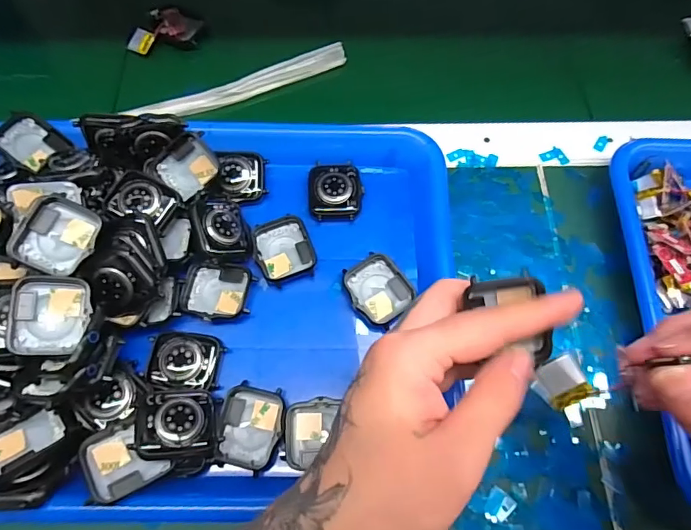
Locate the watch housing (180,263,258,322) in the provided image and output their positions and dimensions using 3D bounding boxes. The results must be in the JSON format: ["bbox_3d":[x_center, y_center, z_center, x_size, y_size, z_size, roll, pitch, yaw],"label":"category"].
[{"bbox_3d":[-0.083,0.019,0.306,0.044,0.015,0.036,4,69,2],"label":"watch housing"}]

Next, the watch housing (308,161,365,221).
[{"bbox_3d":[-0.007,-0.054,0.332,0.038,0.012,0.044,-4,69,-2],"label":"watch housing"}]

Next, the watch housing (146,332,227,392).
[{"bbox_3d":[-0.100,0.060,0.288,0.044,0.016,0.035,5,69,2],"label":"watch housing"}]

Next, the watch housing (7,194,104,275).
[{"bbox_3d":[-0.166,-0.016,0.267,0.039,0.010,0.042,21,68,-19],"label":"watch housing"}]

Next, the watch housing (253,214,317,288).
[{"bbox_3d":[-0.042,-0.011,0.317,0.037,0.011,0.045,-21,70,-8],"label":"watch housing"}]

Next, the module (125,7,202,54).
[{"bbox_3d":[-0.153,-0.196,0.396,0.048,0.014,0.050,27,71,10],"label":"module"}]

